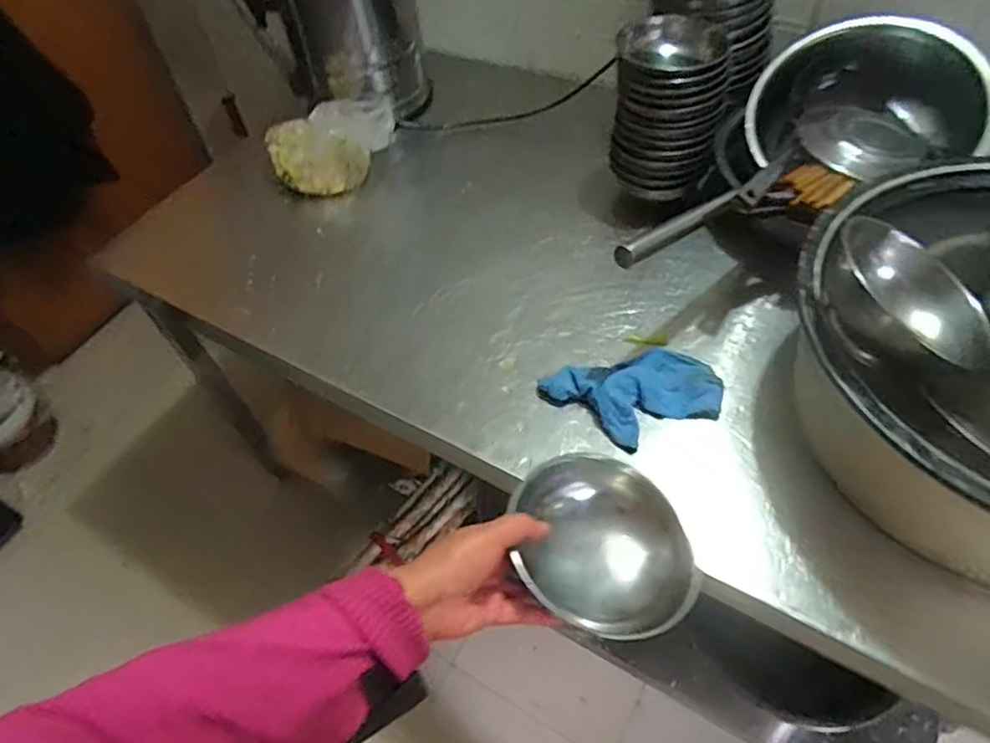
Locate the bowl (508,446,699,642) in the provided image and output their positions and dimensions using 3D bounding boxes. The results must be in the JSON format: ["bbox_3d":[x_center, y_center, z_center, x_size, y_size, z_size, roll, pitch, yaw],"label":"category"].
[{"bbox_3d":[0.090,0.157,0.557,0.134,0.077,0.164,-40,59,-22],"label":"bowl"}]

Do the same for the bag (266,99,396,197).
[{"bbox_3d":[-0.281,-0.386,1.086,0.220,0.129,0.130,-13,53,-5],"label":"bag"}]

